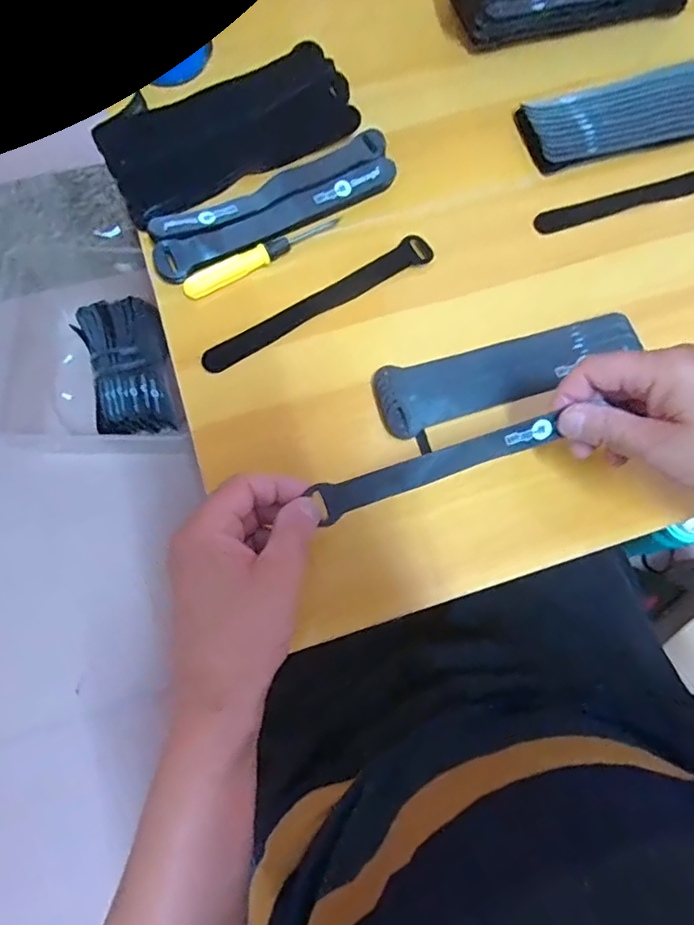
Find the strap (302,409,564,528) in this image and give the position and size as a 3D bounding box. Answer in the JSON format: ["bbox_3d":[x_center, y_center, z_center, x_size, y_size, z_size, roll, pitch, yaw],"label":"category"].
[{"bbox_3d":[0.056,0.002,0.355,0.152,0.014,0.021,-18,76,-4],"label":"strap"}]

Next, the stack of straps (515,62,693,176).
[{"bbox_3d":[0.247,-0.294,0.483,0.200,0.023,0.073,-16,75,-6],"label":"stack of straps"}]

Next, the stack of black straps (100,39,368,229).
[{"bbox_3d":[-0.094,-0.270,0.460,0.201,0.018,0.102,-26,77,-8],"label":"stack of black straps"}]

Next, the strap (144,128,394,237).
[{"bbox_3d":[-0.057,-0.214,0.443,0.195,0.008,0.026,-28,77,-8],"label":"strap"}]

